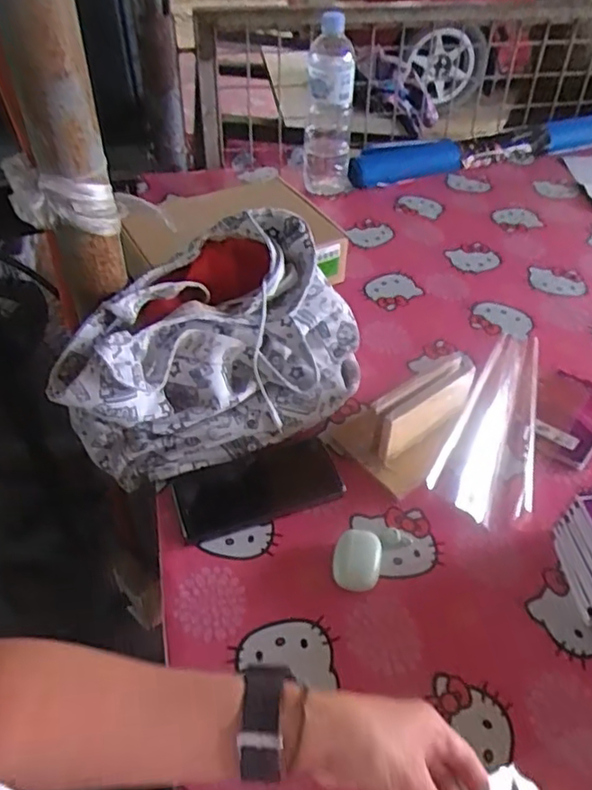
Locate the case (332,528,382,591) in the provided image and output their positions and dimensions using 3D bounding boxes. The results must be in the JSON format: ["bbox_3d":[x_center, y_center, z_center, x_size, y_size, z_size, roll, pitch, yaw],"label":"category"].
[{"bbox_3d":[0.055,0.149,0.553,0.042,0.020,0.055,6,45,5],"label":"case"}]

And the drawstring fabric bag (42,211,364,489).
[{"bbox_3d":[-0.089,-0.054,0.653,0.317,0.166,0.187,-18,48,-17],"label":"drawstring fabric bag"}]

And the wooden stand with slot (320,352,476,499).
[{"bbox_3d":[0.122,0.015,0.650,0.147,0.077,0.115,-32,54,-28],"label":"wooden stand with slot"}]

